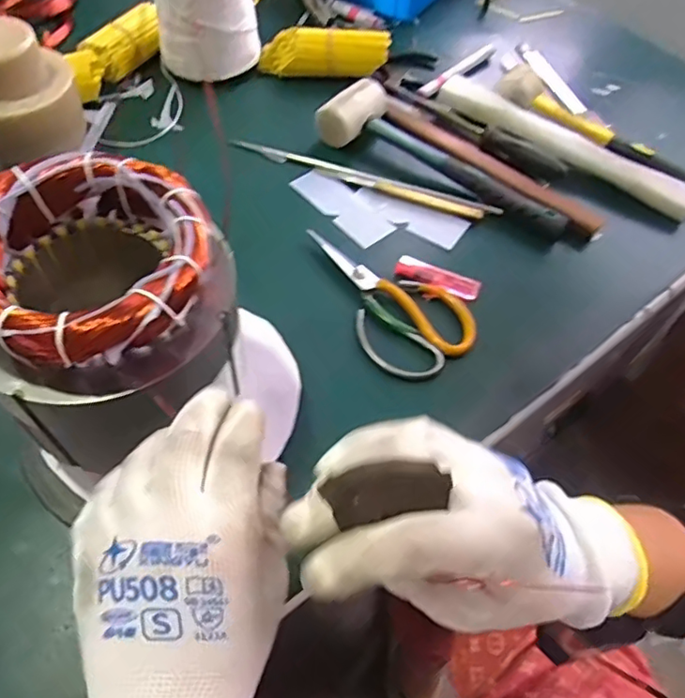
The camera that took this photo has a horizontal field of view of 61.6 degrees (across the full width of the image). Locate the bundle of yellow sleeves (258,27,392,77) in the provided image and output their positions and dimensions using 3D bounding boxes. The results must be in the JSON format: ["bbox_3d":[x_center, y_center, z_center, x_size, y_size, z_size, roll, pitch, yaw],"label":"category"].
[{"bbox_3d":[-0.023,-0.358,0.695,0.156,0.049,0.048,6,57,1],"label":"bundle of yellow sleeves"}]

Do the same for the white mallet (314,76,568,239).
[{"bbox_3d":[0.109,-0.205,0.607,0.285,0.046,0.079,29,60,15],"label":"white mallet"}]

